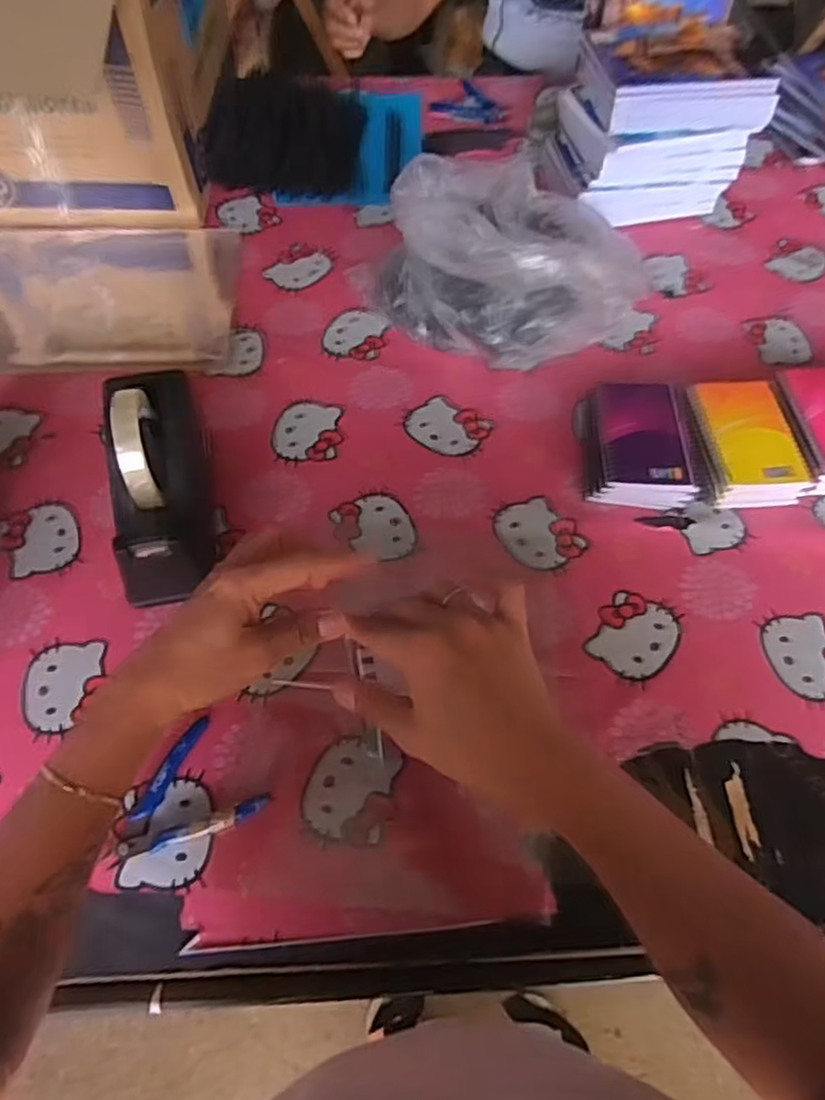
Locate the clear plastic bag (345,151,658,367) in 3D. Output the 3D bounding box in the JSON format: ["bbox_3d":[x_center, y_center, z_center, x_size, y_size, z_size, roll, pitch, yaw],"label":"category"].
[{"bbox_3d":[0.114,-0.328,0.784,0.276,0.146,0.250,40,65,21],"label":"clear plastic bag"}]

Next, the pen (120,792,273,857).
[{"bbox_3d":[-0.161,0.207,0.524,0.110,0.017,0.017,-16,59,-11],"label":"pen"}]

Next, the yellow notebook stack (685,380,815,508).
[{"bbox_3d":[0.331,-0.106,0.709,0.101,0.043,0.138,-8,58,-6],"label":"yellow notebook stack"}]

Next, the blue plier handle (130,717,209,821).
[{"bbox_3d":[-0.188,0.169,0.550,0.014,0.009,0.089,21,60,12],"label":"blue plier handle"}]

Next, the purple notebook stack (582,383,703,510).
[{"bbox_3d":[0.226,-0.103,0.701,0.101,0.045,0.138,6,58,3],"label":"purple notebook stack"}]

